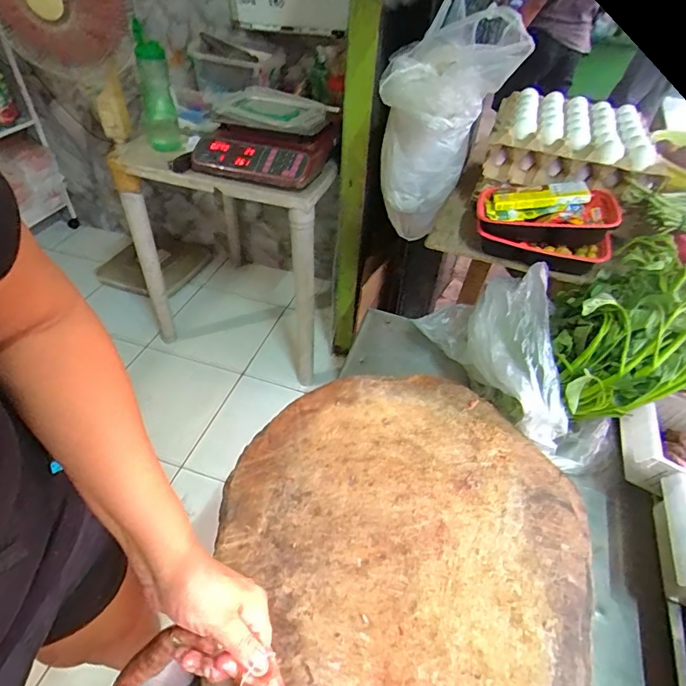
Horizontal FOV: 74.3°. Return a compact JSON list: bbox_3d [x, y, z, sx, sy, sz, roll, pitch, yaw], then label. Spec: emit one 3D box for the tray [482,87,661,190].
[{"bbox_3d":[0.445,-0.406,0.900,0.288,0.091,0.316,18,46,14],"label":"tray"}]

